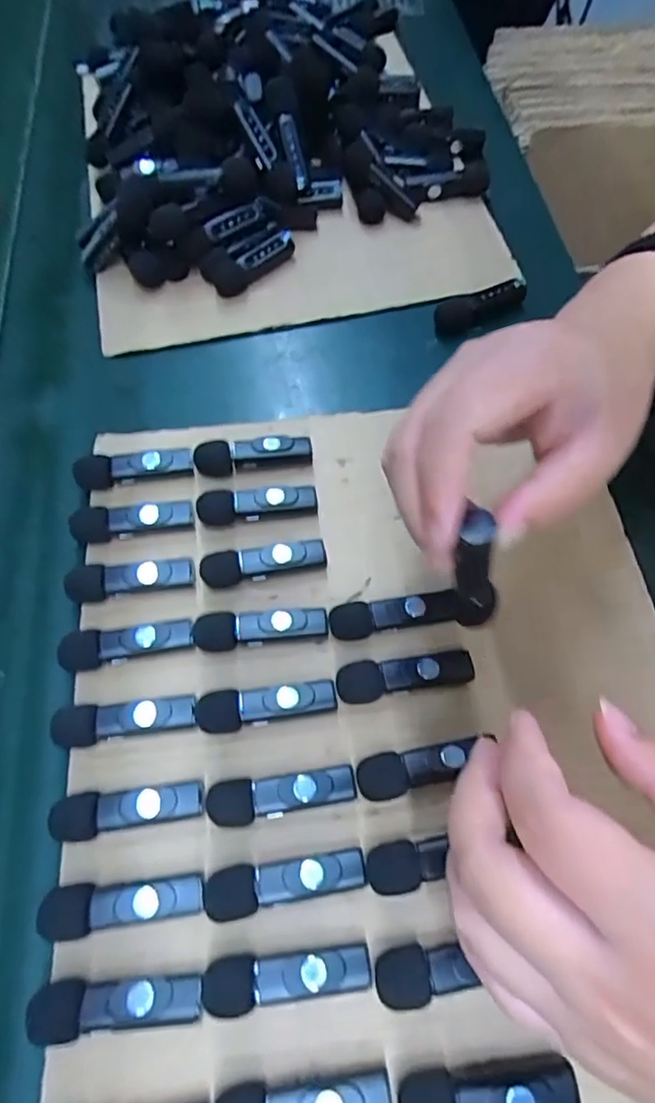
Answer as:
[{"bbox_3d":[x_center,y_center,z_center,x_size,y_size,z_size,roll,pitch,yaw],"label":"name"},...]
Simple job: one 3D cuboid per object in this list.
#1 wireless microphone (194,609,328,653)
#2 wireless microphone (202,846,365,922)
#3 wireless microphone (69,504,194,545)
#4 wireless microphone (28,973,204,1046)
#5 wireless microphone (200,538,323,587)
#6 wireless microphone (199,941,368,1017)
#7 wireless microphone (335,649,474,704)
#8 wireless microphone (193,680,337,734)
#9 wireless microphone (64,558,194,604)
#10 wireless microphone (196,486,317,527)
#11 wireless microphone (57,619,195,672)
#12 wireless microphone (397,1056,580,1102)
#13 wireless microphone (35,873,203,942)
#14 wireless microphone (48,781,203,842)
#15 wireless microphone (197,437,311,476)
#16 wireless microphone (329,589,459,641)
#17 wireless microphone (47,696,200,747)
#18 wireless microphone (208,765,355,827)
[{"bbox_3d":[-0.034,0.038,0.290,0.066,0.016,0.019,-6,64,-2],"label":"wireless microphone"},{"bbox_3d":[-0.018,0.138,0.242,0.065,0.017,0.018,-9,64,-3],"label":"wireless microphone"},{"bbox_3d":[-0.106,-0.017,0.316,0.063,0.015,0.016,-10,64,-4],"label":"wireless microphone"},{"bbox_3d":[-0.080,0.175,0.224,0.062,0.019,0.018,-4,64,-1],"label":"wireless microphone"},{"bbox_3d":[-0.033,0.007,0.305,0.064,0.016,0.016,-11,65,-4],"label":"wireless microphone"},{"bbox_3d":[-0.016,0.167,0.228,0.064,0.018,0.018,-5,64,-1],"label":"wireless microphone"},{"bbox_3d":[0.037,0.061,0.280,0.064,0.015,0.019,-7,64,-2],"label":"wireless microphone"},{"bbox_3d":[-0.029,0.074,0.273,0.065,0.017,0.018,-6,64,-2],"label":"wireless microphone"},{"bbox_3d":[-0.101,0.014,0.300,0.062,0.015,0.016,-9,64,-3],"label":"wireless microphone"},{"bbox_3d":[-0.039,-0.025,0.320,0.064,0.016,0.015,-6,64,-2],"label":"wireless microphone"},{"bbox_3d":[-0.098,0.046,0.286,0.063,0.016,0.018,-11,65,-4],"label":"wireless microphone"},{"bbox_3d":[0.058,0.198,0.212,0.064,0.018,0.016,-7,64,-2],"label":"wireless microphone"},{"bbox_3d":[-0.083,0.144,0.238,0.063,0.017,0.019,-7,64,-2],"label":"wireless microphone"},{"bbox_3d":[-0.086,0.113,0.252,0.062,0.016,0.017,-7,64,-2],"label":"wireless microphone"},{"bbox_3d":[-0.043,-0.055,0.334,0.065,0.018,0.014,-8,64,-3],"label":"wireless microphone"},{"bbox_3d":[0.033,0.033,0.292,0.063,0.017,0.017,-8,64,-3],"label":"wireless microphone"},{"bbox_3d":[-0.093,0.079,0.269,0.062,0.016,0.018,-6,64,-2],"label":"wireless microphone"},{"bbox_3d":[-0.020,0.108,0.257,0.064,0.018,0.018,-6,64,-2],"label":"wireless microphone"}]

